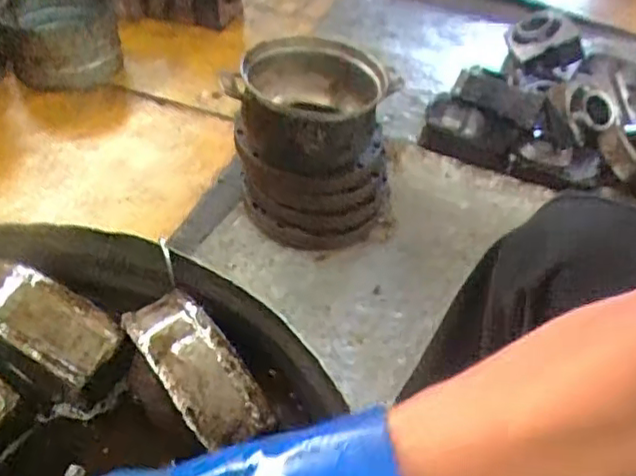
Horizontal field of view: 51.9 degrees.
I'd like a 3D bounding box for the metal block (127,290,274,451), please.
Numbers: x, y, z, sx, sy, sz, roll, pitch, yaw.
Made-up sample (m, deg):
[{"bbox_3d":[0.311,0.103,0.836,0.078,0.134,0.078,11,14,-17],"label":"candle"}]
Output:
[{"bbox_3d":[-0.100,0.096,0.516,0.057,0.027,0.153,-27,54,-30],"label":"metal block"}]

